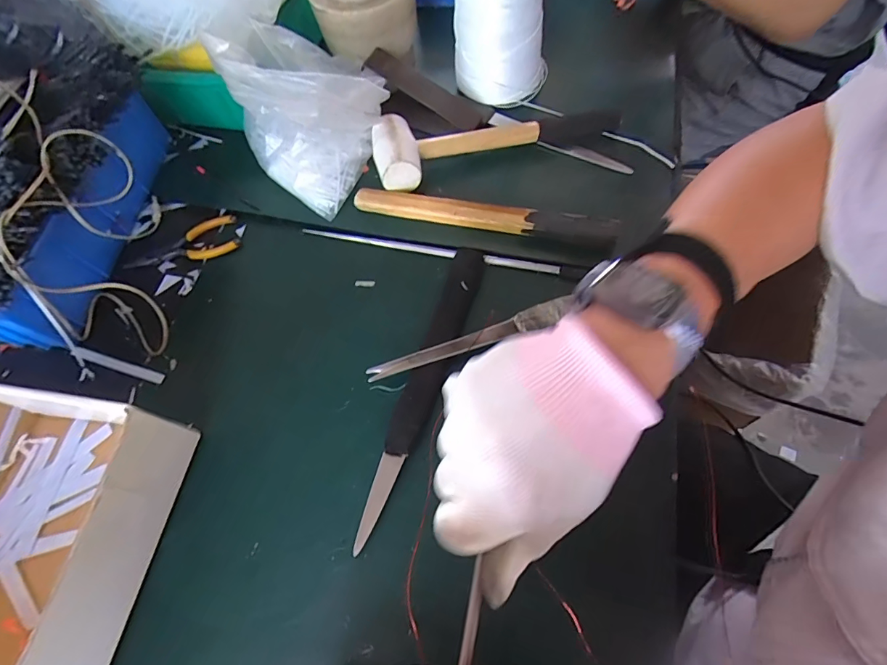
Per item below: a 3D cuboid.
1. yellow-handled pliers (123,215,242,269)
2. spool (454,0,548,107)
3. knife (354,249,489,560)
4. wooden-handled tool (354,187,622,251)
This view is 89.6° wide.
[{"bbox_3d":[-0.272,-0.088,0.463,0.117,0.009,0.044,-20,65,-5],"label":"yellow-handled pliers"},{"bbox_3d":[0.058,-0.331,0.444,0.085,0.167,0.079,-2,65,4],"label":"spool"},{"bbox_3d":[-0.014,0.039,0.379,0.031,0.021,0.268,15,66,10],"label":"knife"},{"bbox_3d":[0.037,-0.114,0.437,0.252,0.022,0.024,12,66,10],"label":"wooden-handled tool"}]

